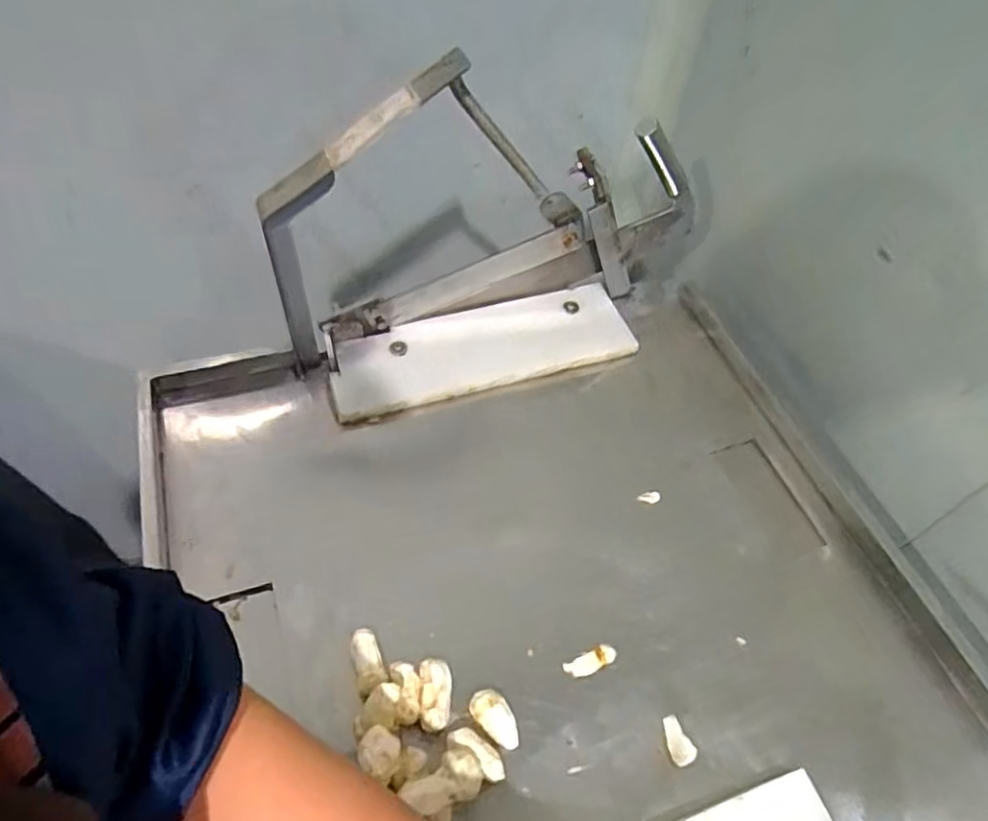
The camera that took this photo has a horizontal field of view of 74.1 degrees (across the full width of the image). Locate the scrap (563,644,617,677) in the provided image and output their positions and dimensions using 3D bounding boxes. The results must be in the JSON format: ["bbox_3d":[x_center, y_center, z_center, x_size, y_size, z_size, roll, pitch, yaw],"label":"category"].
[{"bbox_3d":[0.075,0.194,0.506,0.042,0.004,0.016,-21,59,-16],"label":"scrap"}]

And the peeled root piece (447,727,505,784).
[{"bbox_3d":[-0.010,0.238,0.454,0.043,0.024,0.020,33,61,18],"label":"peeled root piece"}]

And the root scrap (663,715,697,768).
[{"bbox_3d":[0.133,0.239,0.475,0.018,0.006,0.032,-13,57,-11],"label":"root scrap"}]

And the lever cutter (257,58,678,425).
[{"bbox_3d":[0.016,-0.145,0.581,0.409,0.261,0.116,-16,58,-13],"label":"lever cutter"}]

